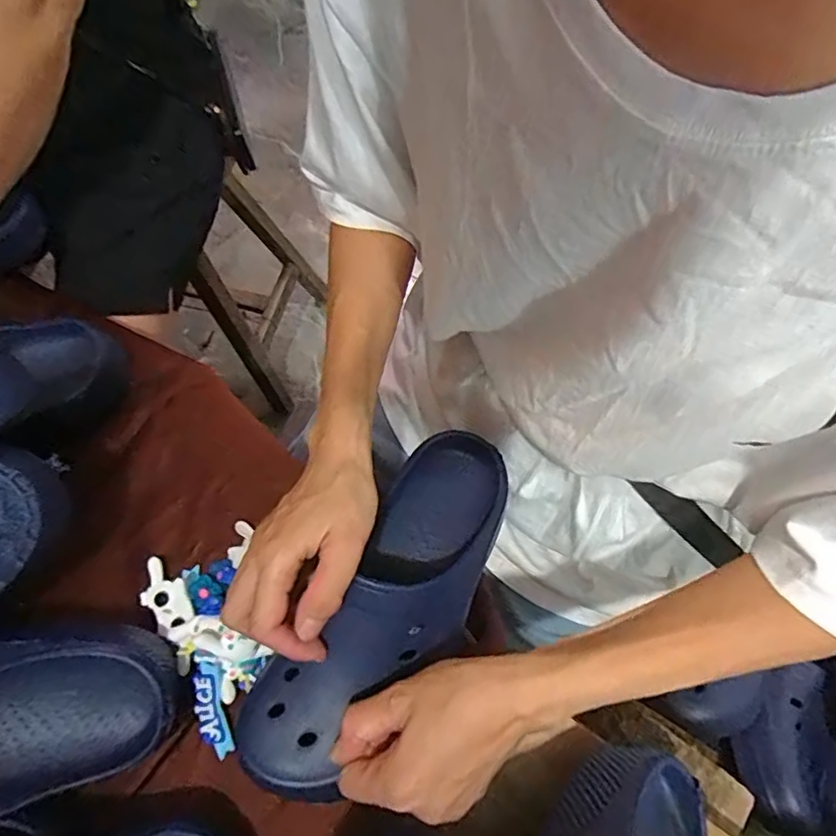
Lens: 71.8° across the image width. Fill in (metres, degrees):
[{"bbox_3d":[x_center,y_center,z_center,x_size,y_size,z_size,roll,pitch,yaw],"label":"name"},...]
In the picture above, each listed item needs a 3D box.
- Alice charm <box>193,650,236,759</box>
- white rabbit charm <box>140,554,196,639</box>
[{"bbox_3d":[-0.142,0.197,0.396,0.021,0.006,0.067,-13,88,7],"label":"Alice charm"},{"bbox_3d":[-0.184,0.131,0.421,0.033,0.011,0.067,-41,56,-14],"label":"white rabbit charm"}]

